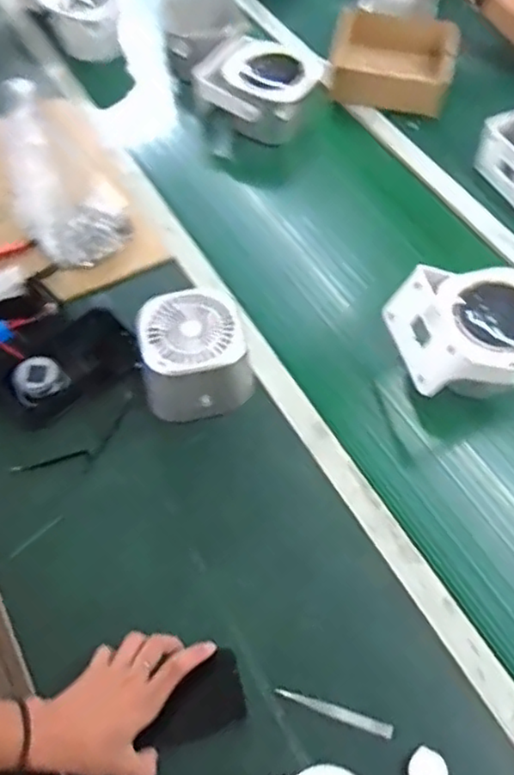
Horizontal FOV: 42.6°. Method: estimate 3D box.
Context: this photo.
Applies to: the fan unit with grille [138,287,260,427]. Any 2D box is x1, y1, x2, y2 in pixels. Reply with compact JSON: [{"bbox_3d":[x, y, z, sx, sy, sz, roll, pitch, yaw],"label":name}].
[{"bbox_3d":[-0.085,-0.043,0.869,0.138,0.097,0.142,-14,59,-8],"label":"fan unit with grille"}]

